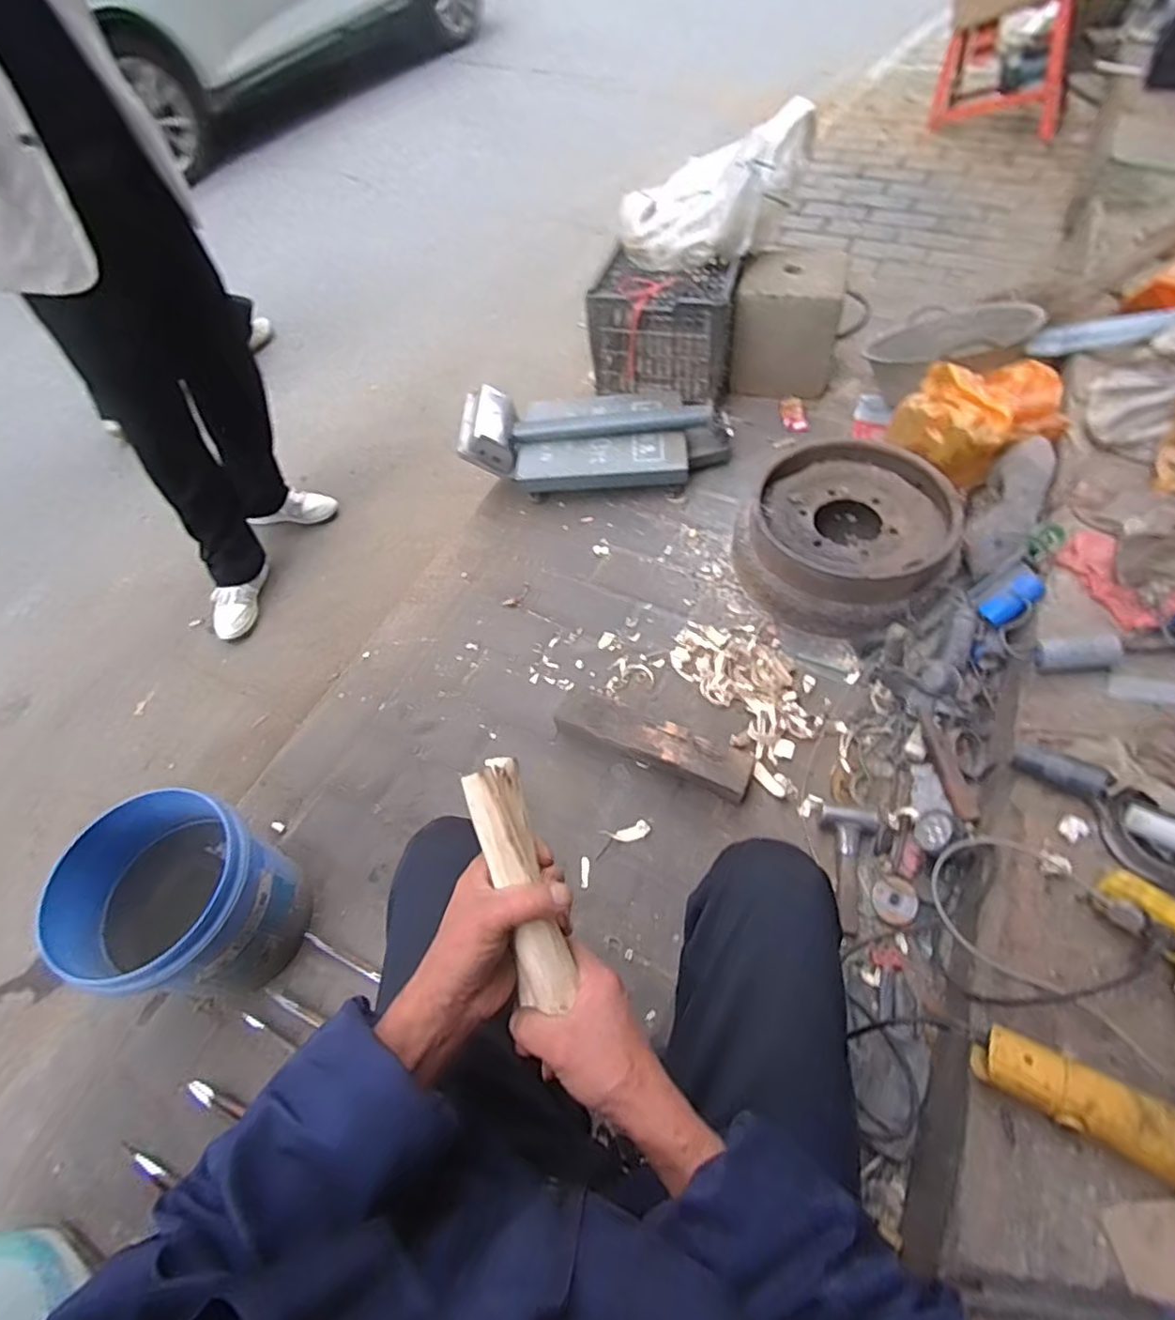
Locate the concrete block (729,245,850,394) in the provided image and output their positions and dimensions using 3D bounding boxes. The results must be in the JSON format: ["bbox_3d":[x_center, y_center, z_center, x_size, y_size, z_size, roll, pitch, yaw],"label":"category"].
[{"bbox_3d":[0.539,-0.888,1.694,0.264,0.305,0.213,12,57,13],"label":"concrete block"}]

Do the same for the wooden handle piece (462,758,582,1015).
[{"bbox_3d":[-0.051,0.165,0.473,0.039,0.041,0.178,-17,87,-7],"label":"wooden handle piece"}]

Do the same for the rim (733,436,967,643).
[{"bbox_3d":[0.544,-0.261,1.315,0.416,0.148,0.430,28,62,22],"label":"rim"}]

